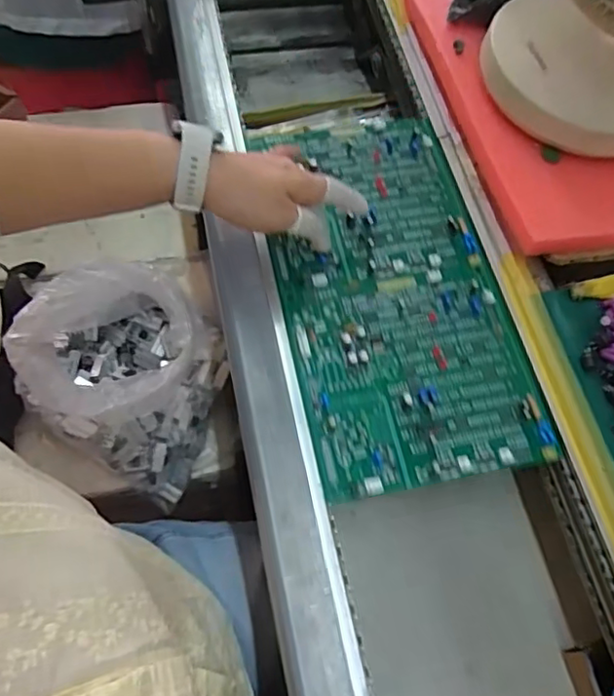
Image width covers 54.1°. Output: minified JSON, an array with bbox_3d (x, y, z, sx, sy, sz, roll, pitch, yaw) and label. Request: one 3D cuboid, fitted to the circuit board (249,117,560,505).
[{"bbox_3d":[0.068,-0.058,0.519,0.183,0.014,0.349,-10,66,-8],"label":"circuit board"}]

